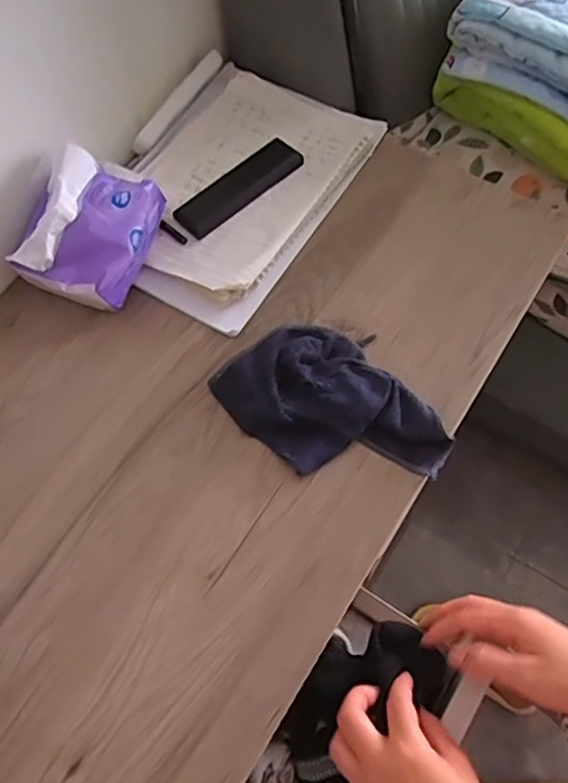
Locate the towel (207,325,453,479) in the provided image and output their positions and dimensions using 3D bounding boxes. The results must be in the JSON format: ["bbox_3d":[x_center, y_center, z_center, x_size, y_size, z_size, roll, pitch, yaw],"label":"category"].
[{"bbox_3d":[0.037,0.015,0.517,0.137,0.026,0.173,-31,67,-10],"label":"towel"}]

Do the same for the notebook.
[{"bbox_3d":[-0.047,-0.223,0.628,0.182,0.021,0.257,31,71,17],"label":"notebook"}]

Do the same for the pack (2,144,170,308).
[{"bbox_3d":[-0.180,-0.152,0.558,0.102,0.085,0.136,20,68,12],"label":"pack"}]

